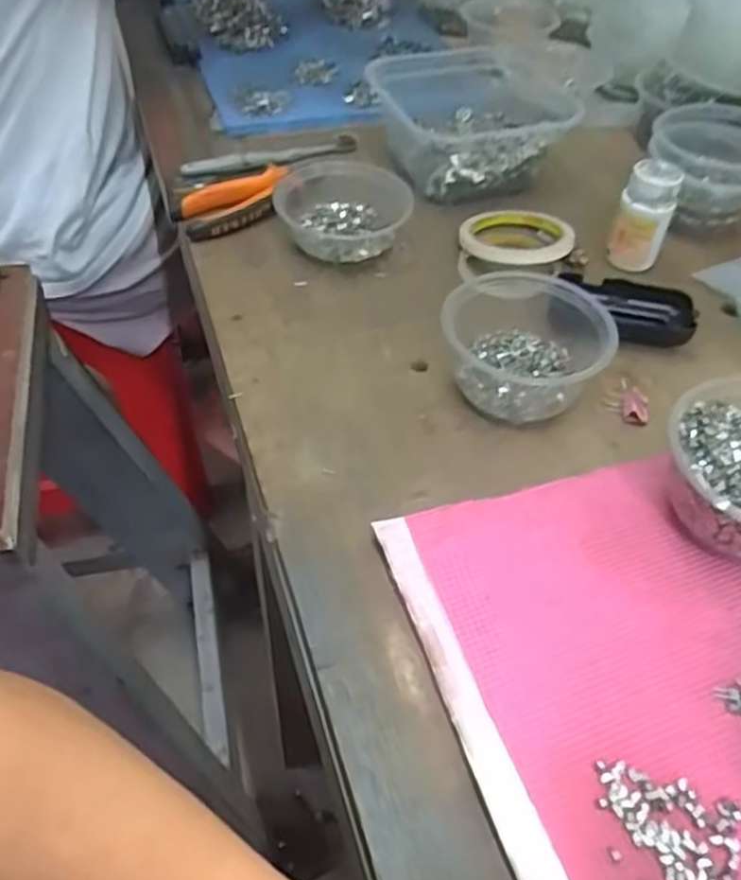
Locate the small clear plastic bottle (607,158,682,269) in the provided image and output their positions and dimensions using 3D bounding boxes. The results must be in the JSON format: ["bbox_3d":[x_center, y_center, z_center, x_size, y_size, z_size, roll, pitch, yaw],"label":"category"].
[{"bbox_3d":[0.232,-0.191,0.635,0.037,0.073,0.044,33,54,23],"label":"small clear plastic bottle"}]

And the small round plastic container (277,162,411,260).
[{"bbox_3d":[-0.023,-0.203,0.666,0.114,0.040,0.115,2,48,-2],"label":"small round plastic container"}]

